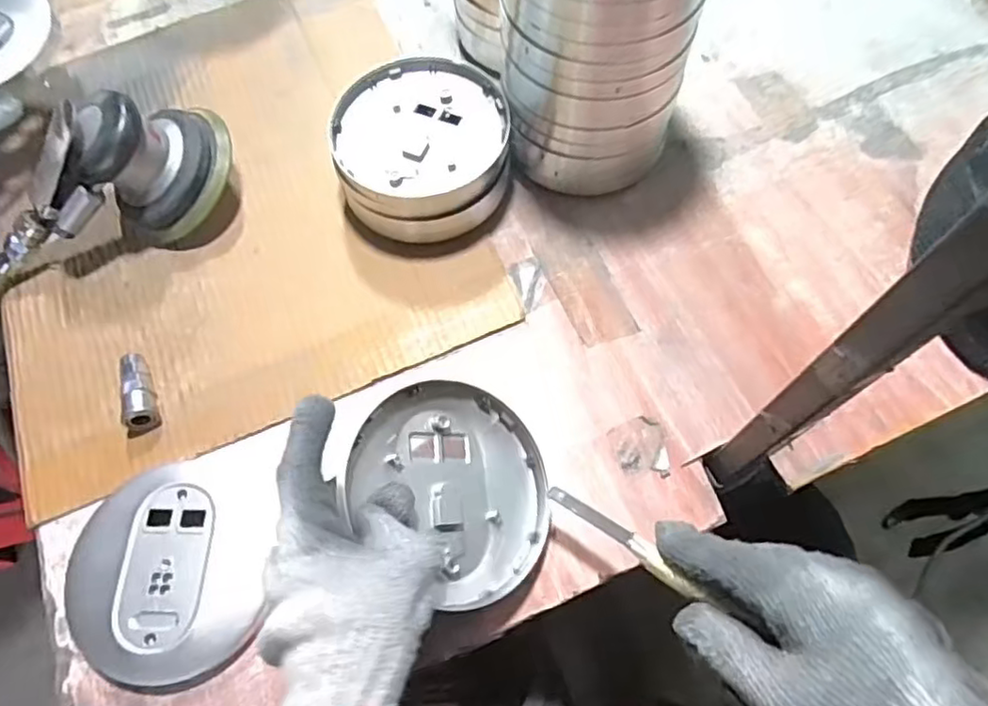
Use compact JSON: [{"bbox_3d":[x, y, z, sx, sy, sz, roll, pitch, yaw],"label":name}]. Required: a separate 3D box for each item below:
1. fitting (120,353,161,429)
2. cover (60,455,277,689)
[{"bbox_3d":[-0.266,0.027,0.478,0.021,0.022,0.059,-21,68,-7],"label":"fitting"},{"bbox_3d":[-0.213,0.142,0.425,0.125,0.021,0.137,-1,67,1],"label":"cover"}]

